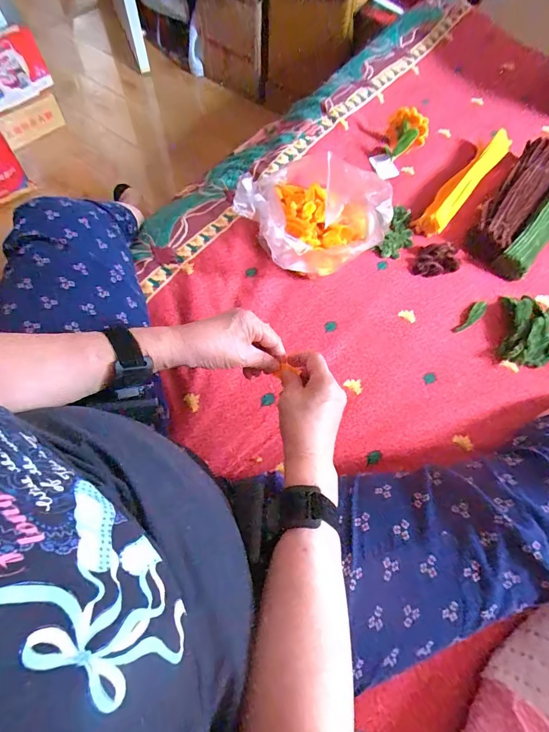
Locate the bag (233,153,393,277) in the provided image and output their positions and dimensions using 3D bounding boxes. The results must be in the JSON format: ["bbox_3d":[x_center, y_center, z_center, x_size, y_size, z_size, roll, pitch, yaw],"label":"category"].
[{"bbox_3d":[0.050,-0.222,0.581,0.189,0.156,0.179,-35,70,-18],"label":"bag"}]

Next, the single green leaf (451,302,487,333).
[{"bbox_3d":[0.309,-0.076,0.597,0.020,0.004,0.081,41,70,17],"label":"single green leaf"}]

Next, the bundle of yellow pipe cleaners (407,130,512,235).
[{"bbox_3d":[0.348,-0.339,0.702,0.051,0.038,0.296,37,69,16],"label":"bundle of yellow pipe cleaners"}]

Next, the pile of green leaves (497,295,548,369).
[{"bbox_3d":[0.390,-0.050,0.571,0.089,0.033,0.113,19,65,8],"label":"pile of green leaves"}]

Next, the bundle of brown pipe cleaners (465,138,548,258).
[{"bbox_3d":[0.431,-0.303,0.685,0.079,0.044,0.308,37,69,16],"label":"bundle of brown pipe cleaners"}]

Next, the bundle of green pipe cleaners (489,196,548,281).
[{"bbox_3d":[0.474,-0.260,0.666,0.057,0.047,0.304,38,70,16],"label":"bundle of green pipe cleaners"}]

